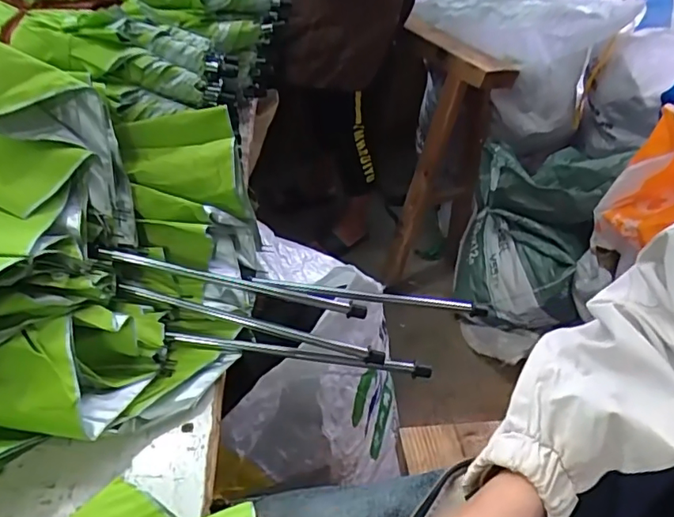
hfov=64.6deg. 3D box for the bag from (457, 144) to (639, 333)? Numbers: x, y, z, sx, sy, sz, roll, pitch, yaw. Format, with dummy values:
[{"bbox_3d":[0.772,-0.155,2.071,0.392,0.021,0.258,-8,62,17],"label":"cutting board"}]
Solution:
[{"bbox_3d":[0.511,-0.072,1.435,0.312,0.417,0.324,12,46,5],"label":"bag"}]

